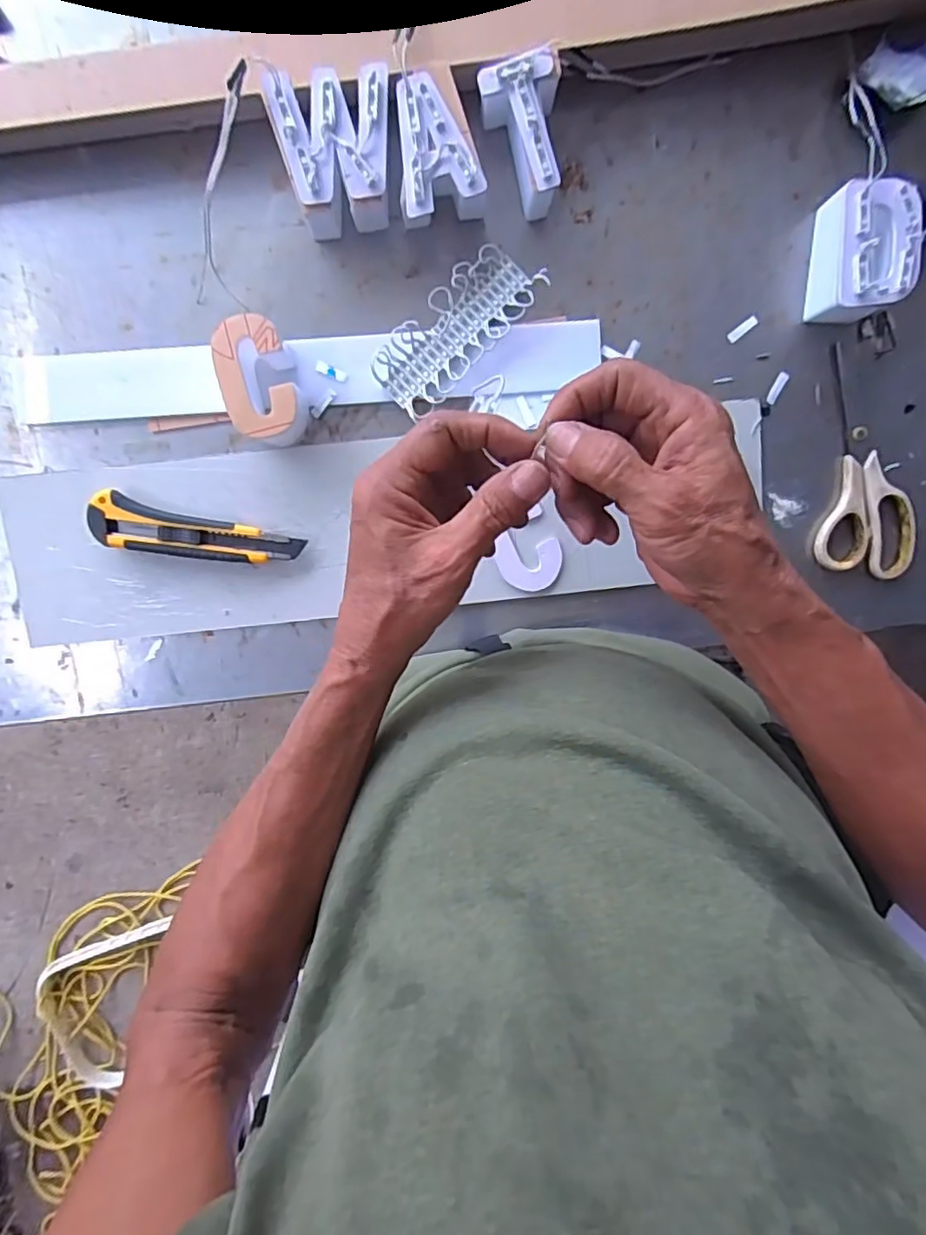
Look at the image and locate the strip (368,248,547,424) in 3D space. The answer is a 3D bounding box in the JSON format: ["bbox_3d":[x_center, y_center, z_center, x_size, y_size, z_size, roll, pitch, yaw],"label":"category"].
[{"bbox_3d":[-0.005,-0.222,0.466,0.057,0.018,0.143,44,95,-6],"label":"strip"}]

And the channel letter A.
[{"bbox_3d":[-0.018,-0.328,0.434,0.059,0.049,0.081,-10,98,1],"label":"channel letter A"}]

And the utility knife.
[{"bbox_3d":[-0.209,-0.061,0.479,0.157,0.021,0.041,15,98,-3],"label":"utility knife"}]

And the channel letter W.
[{"bbox_3d":[-0.087,-0.326,0.432,0.077,0.052,0.086,-7,98,0],"label":"channel letter W"}]

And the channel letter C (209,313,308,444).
[{"bbox_3d":[-0.148,-0.175,0.452,0.047,0.053,0.083,-12,98,1],"label":"channel letter C"}]

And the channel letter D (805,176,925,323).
[{"bbox_3d":[0.295,-0.267,0.448,0.054,0.050,0.090,-1,98,-1],"label":"channel letter D"}]

